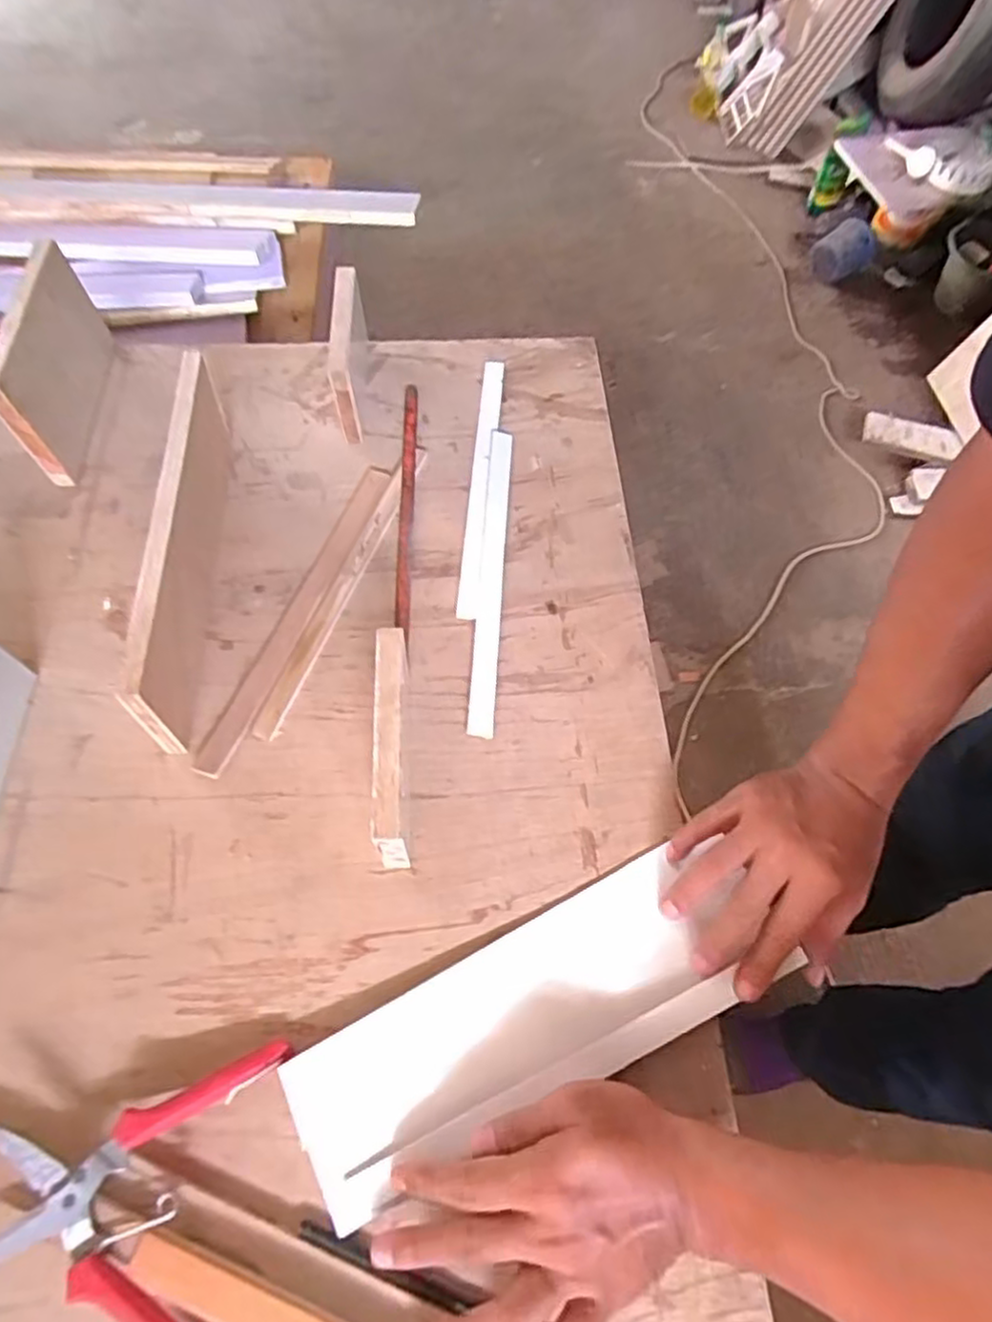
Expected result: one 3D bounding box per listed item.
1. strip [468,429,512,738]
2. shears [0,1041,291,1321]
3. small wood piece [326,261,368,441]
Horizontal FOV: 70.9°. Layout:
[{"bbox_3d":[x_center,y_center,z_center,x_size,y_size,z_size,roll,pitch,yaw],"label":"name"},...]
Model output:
[{"bbox_3d":[-0.004,-0.082,0.612,0.023,0.013,0.311,4,62,0],"label":"strip"},{"bbox_3d":[-0.209,0.297,0.389,0.146,0.025,0.152,5,62,1],"label":"shears"},{"bbox_3d":[-0.142,-0.303,0.680,0.019,0.093,0.177,-2,62,-3],"label":"small wood piece"}]

